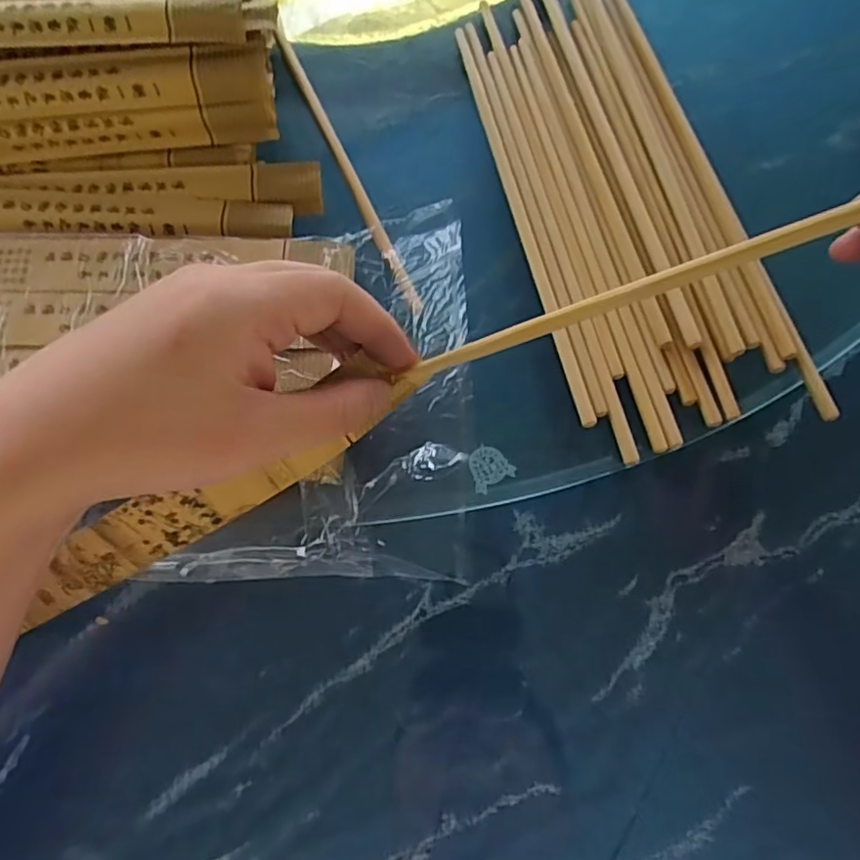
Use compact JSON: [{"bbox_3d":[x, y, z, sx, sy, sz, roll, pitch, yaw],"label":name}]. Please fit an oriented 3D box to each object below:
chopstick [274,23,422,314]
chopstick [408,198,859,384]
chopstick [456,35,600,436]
[{"bbox_3d":[-0.049,-0.151,0.344,0.007,0.004,0.205,-23,75,-7],"label":"chopstick"},{"bbox_3d":[0.106,-0.061,0.215,0.245,0.006,0.008,-18,73,18],"label":"chopstick"},{"bbox_3d":[0.049,-0.124,0.334,0.009,0.004,0.258,-12,74,-3],"label":"chopstick"}]

